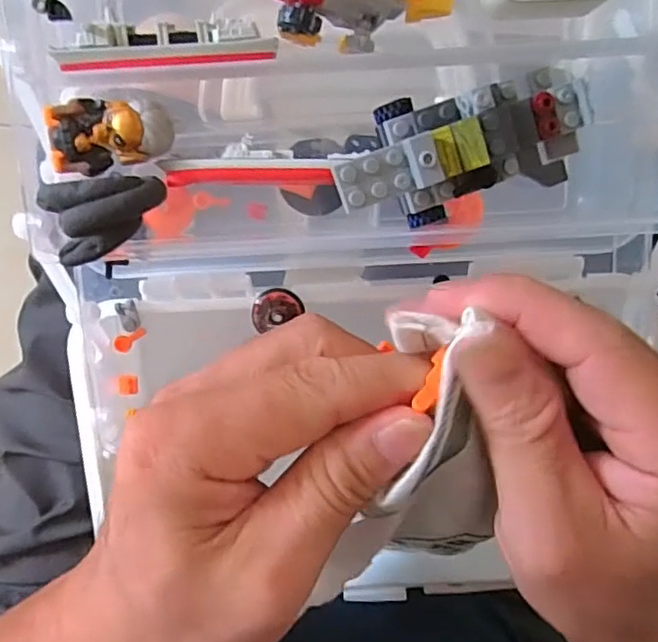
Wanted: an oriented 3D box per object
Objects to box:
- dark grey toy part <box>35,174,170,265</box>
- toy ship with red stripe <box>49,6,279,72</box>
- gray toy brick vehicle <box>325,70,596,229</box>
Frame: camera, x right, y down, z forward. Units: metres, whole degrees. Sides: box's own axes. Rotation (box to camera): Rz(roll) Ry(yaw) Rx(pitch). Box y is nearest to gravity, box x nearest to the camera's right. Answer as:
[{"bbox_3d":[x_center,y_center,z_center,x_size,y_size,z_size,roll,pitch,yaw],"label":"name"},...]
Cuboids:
[{"bbox_3d":[-0.076,-0.034,0.206,0.039,0.014,0.027,-7,94,-7],"label":"dark grey toy part"},{"bbox_3d":[-0.056,-0.094,0.206,0.073,0.015,0.015,-2,93,-8],"label":"toy ship with red stripe"},{"bbox_3d":[0.045,-0.057,0.205,0.088,0.027,0.038,-14,94,-7],"label":"gray toy brick vehicle"}]

